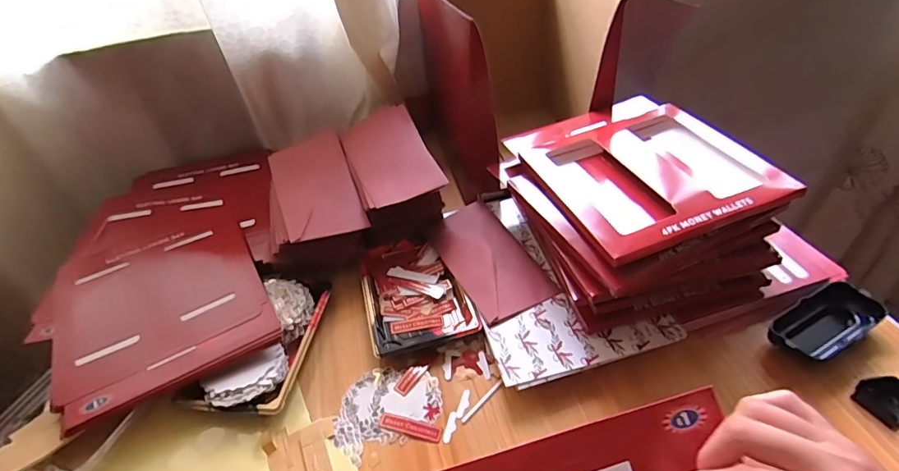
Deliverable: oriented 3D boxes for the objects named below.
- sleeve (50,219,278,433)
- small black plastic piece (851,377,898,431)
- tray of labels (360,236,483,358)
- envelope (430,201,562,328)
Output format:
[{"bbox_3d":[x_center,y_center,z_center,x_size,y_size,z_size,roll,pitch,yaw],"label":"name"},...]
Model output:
[{"bbox_3d":[-0.320,0.071,0.529,0.201,0.018,0.248,-25,45,-19],"label":"sleeve"},{"bbox_3d":[0.373,0.139,0.404,0.034,0.019,0.038,-25,45,-19],"label":"small black plastic piece"},{"bbox_3d":[-0.042,0.063,0.544,0.109,0.020,0.153,-15,43,-9],"label":"tray of labels"},{"bbox_3d":[0.042,0.022,0.561,0.093,0.013,0.182,-21,44,-17],"label":"envelope"}]

